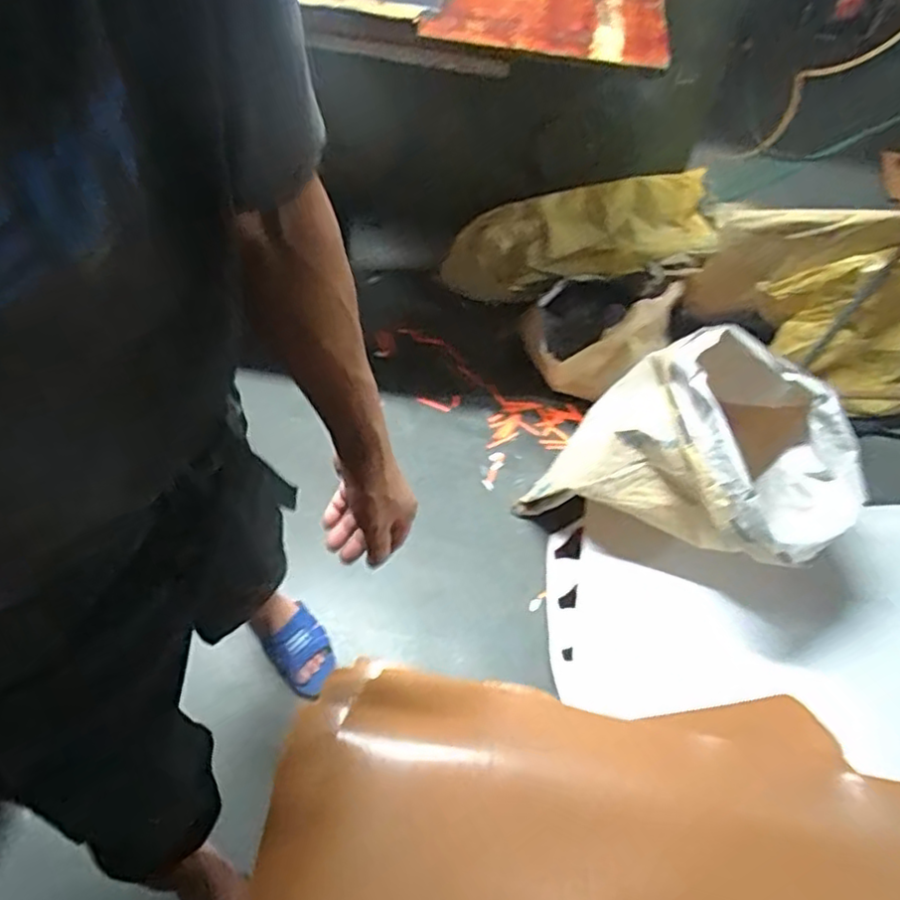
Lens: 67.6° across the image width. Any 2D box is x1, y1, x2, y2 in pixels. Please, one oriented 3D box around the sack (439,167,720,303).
[{"bbox_3d":[0.288,-0.525,1.705,0.681,0.185,0.228,-7,50,23],"label":"sack"}]

